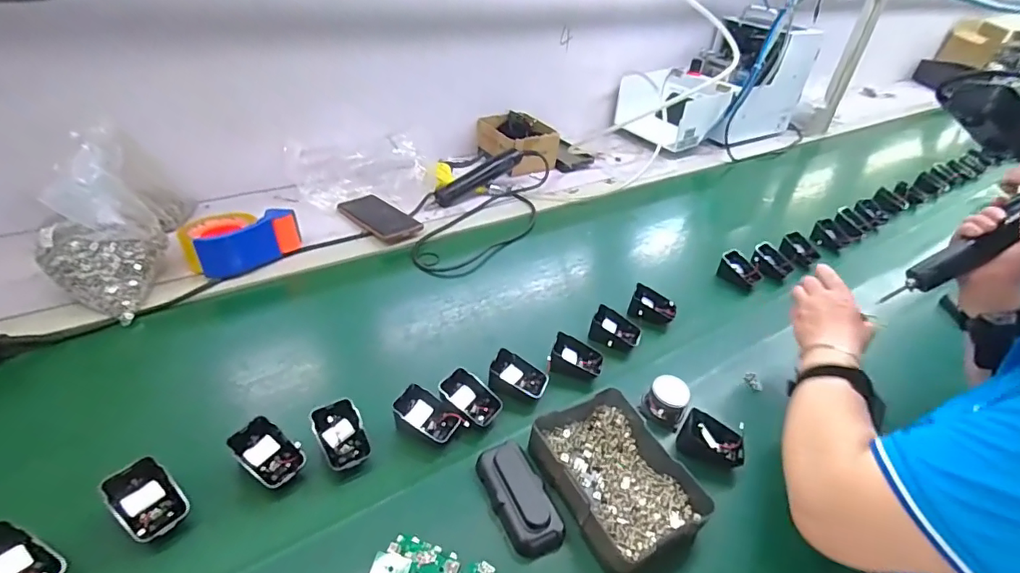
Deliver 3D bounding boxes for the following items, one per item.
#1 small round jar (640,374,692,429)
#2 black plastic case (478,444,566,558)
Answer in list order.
[{"bbox_3d":[0.183,0.134,0.597,0.047,0.043,0.039,21,39,18],"label":"small round jar"},{"bbox_3d":[0.009,0.200,0.490,0.050,0.023,0.105,-12,41,-24],"label":"black plastic case"}]

